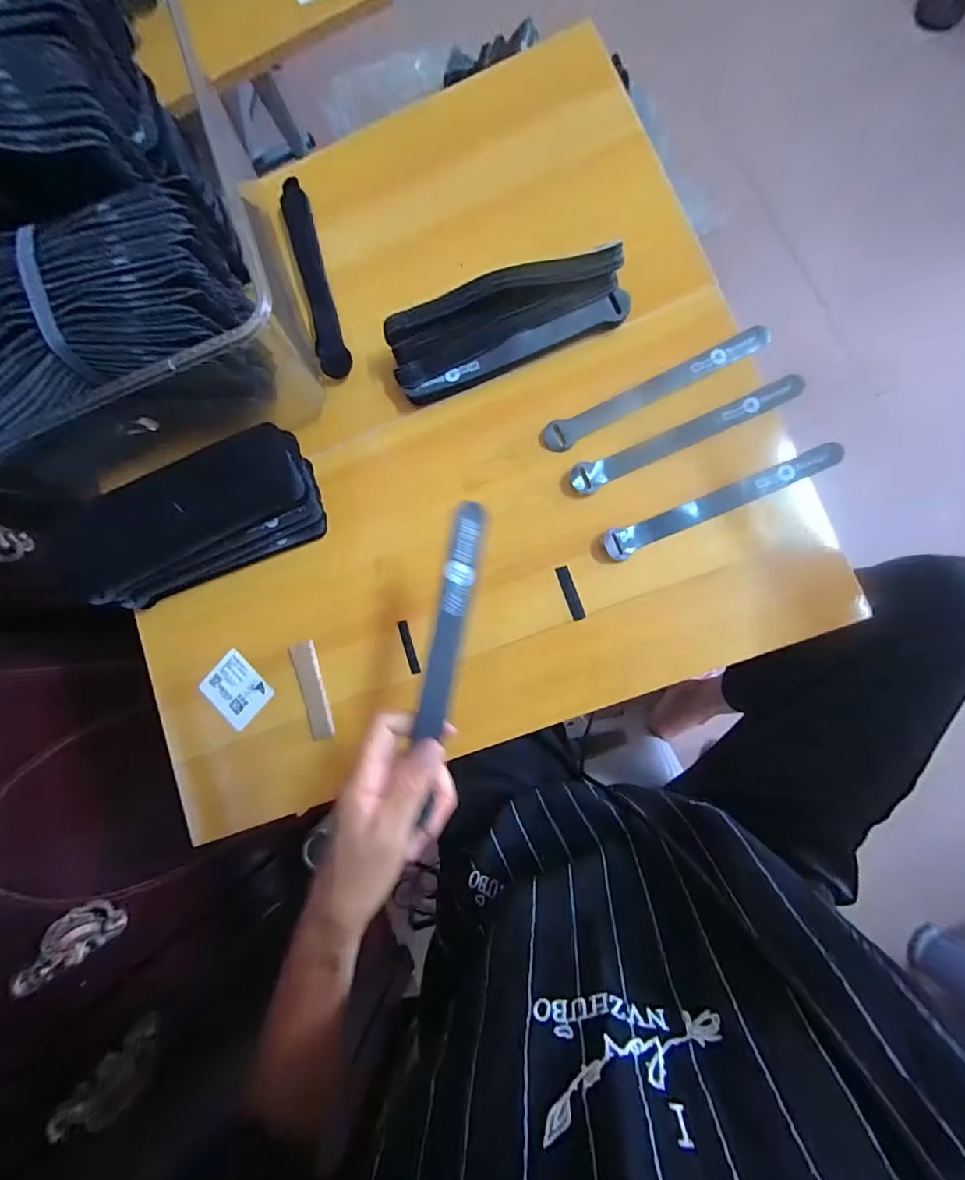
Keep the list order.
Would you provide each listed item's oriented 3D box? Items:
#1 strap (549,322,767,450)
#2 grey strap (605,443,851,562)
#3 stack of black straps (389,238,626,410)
[{"bbox_3d":[0.146,-0.171,0.394,0.199,0.007,0.023,-27,82,4],"label":"strap"},{"bbox_3d":[0.190,-0.072,0.375,0.193,0.011,0.023,-24,82,4],"label":"grey strap"},{"bbox_3d":[0.019,-0.226,0.393,0.194,0.050,0.059,-19,82,5],"label":"stack of black straps"}]

